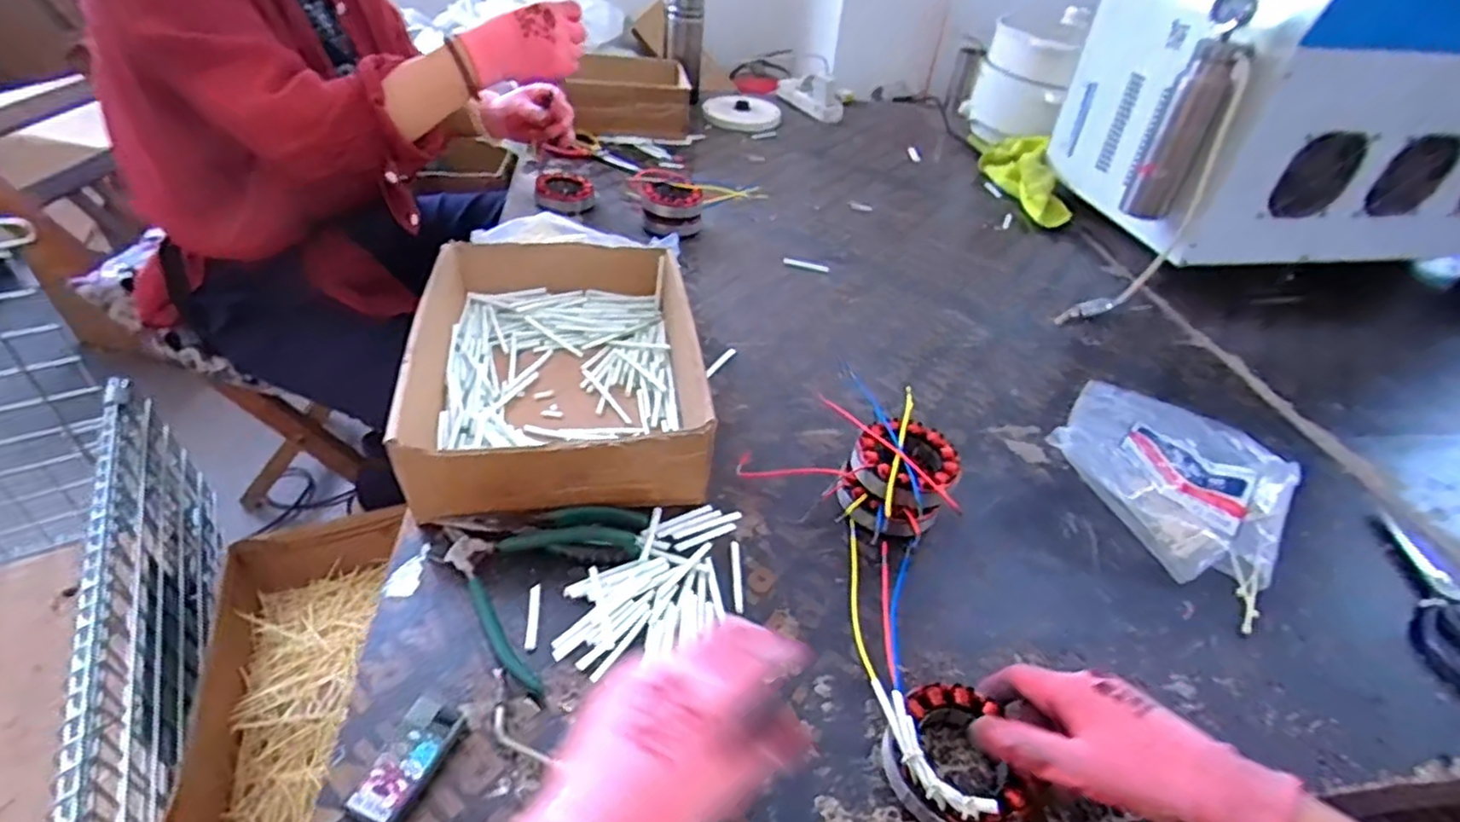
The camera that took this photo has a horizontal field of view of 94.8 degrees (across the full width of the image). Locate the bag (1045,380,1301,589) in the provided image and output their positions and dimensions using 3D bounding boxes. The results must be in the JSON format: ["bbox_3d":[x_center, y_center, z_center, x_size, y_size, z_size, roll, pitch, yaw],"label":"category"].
[{"bbox_3d":[0.425,0.043,0.638,0.202,0.069,0.254,31,48,28],"label":"bag"}]

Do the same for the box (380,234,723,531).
[{"bbox_3d":[-0.156,-0.043,0.644,0.239,0.102,0.330,-4,42,-9],"label":"box"}]

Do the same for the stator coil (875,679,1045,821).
[{"bbox_3d":[0.138,0.210,0.411,0.088,0.035,0.091,2,41,-2],"label":"stator coil"}]

